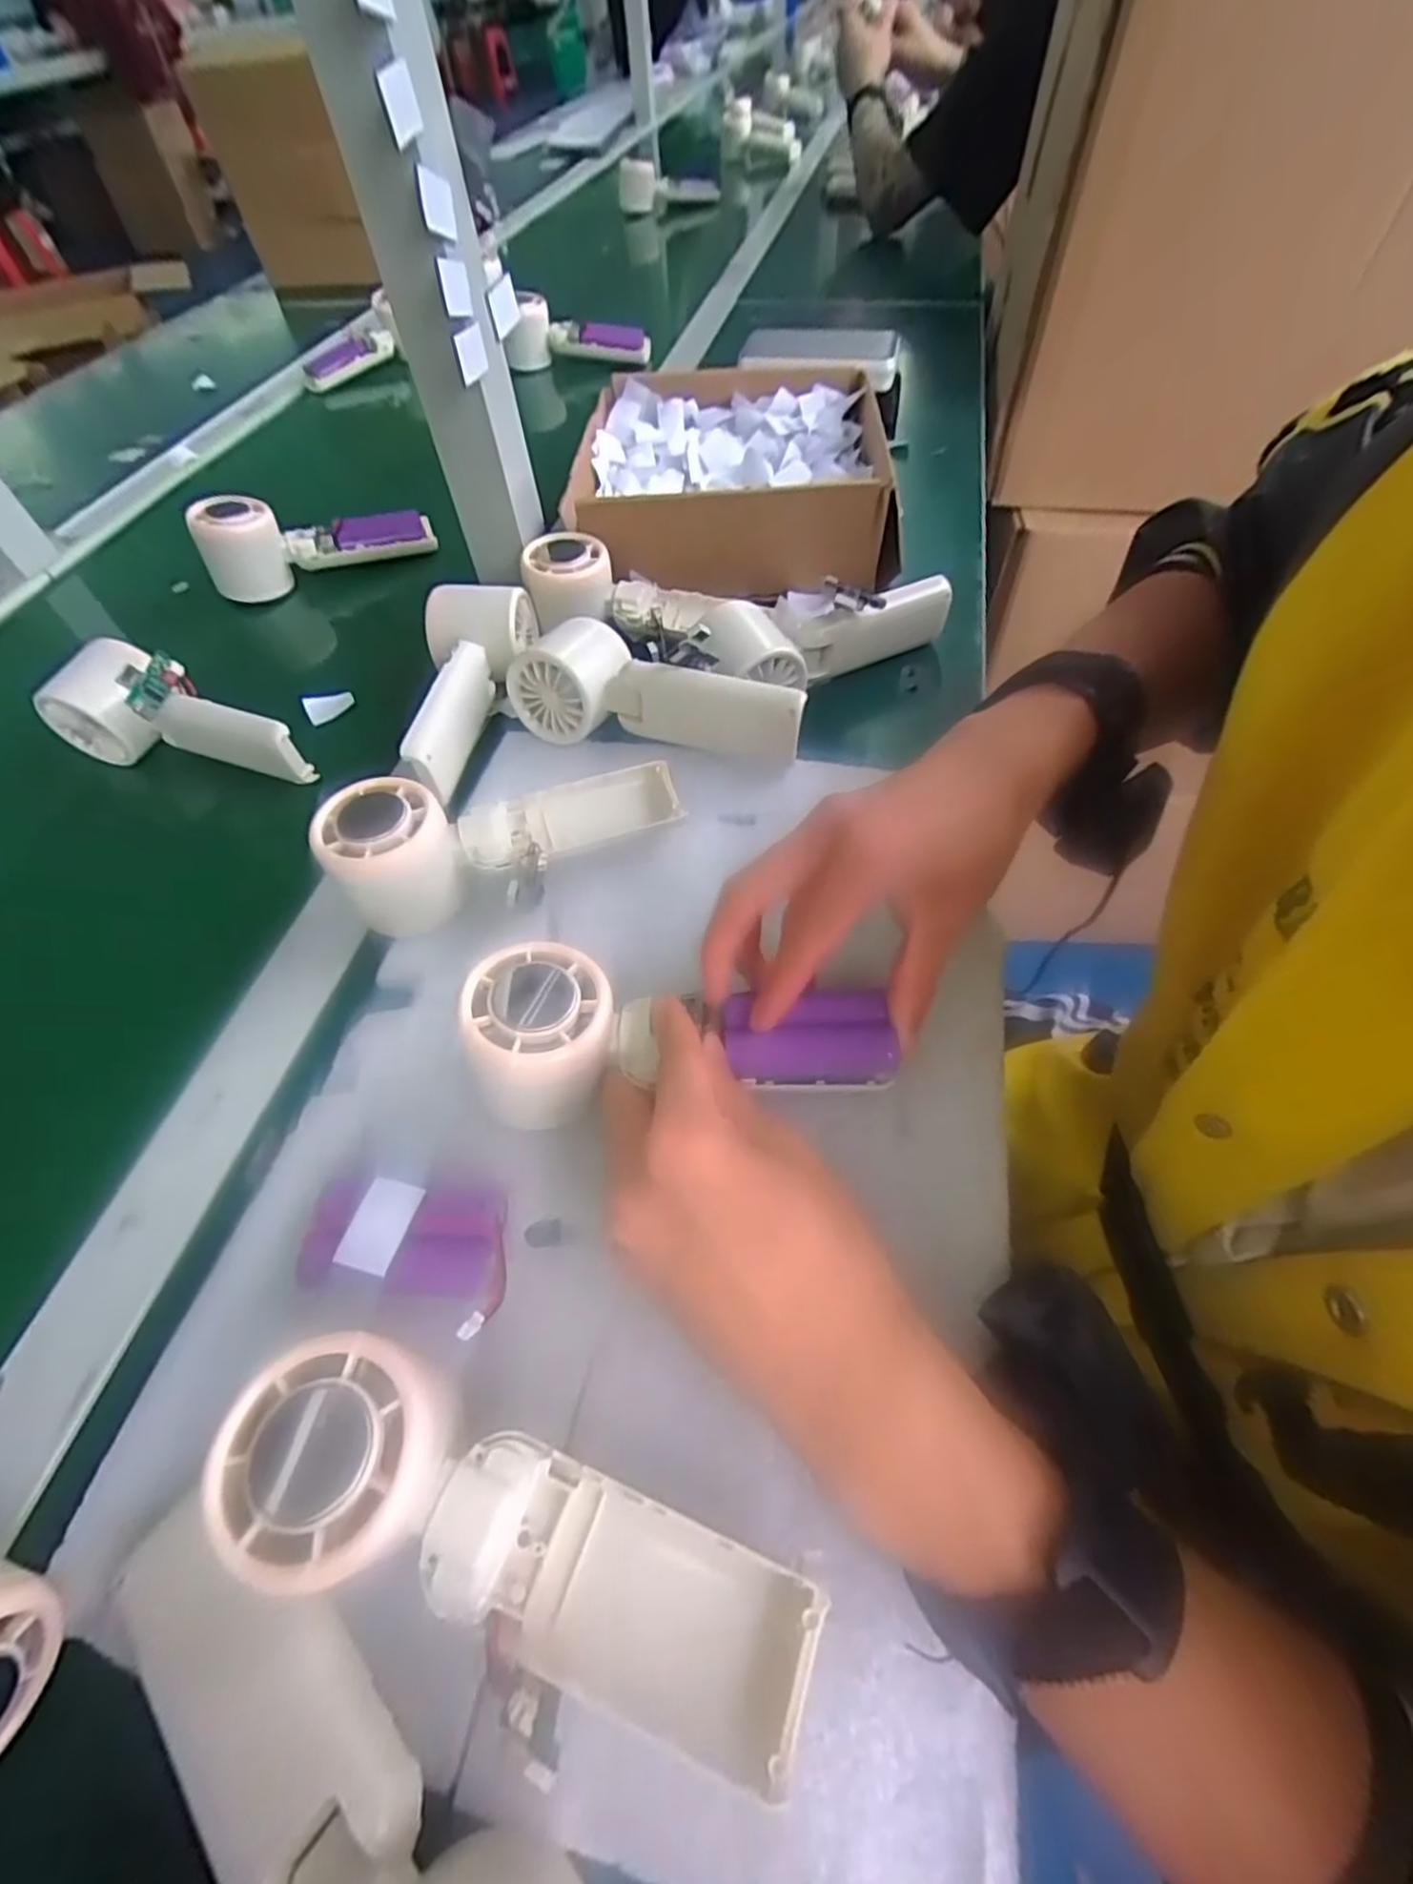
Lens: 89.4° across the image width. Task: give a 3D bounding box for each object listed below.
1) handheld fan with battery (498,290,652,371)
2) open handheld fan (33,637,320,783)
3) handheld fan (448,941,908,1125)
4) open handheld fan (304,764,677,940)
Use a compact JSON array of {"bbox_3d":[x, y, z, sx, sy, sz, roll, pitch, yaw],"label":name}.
[{"bbox_3d":[-0.144,-0.674,0.799,0.163,0.071,0.065,-6,56,-4],"label":"handheld fan with battery"},{"bbox_3d":[-0.313,-0.127,0.415,0.150,0.057,0.056,23,59,15],"label":"open handheld fan"},{"bbox_3d":[-0.010,0.037,0.282,0.160,0.054,0.054,-1,56,-4],"label":"handheld fan"},{"bbox_3d":[-0.091,-0.051,0.343,0.163,0.056,0.060,-16,57,-11],"label":"open handheld fan"}]

